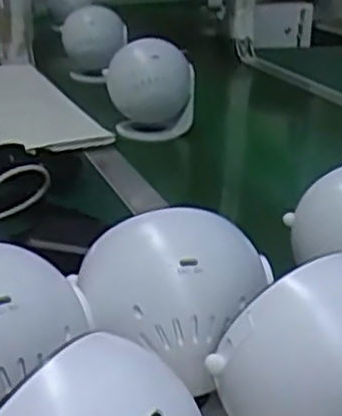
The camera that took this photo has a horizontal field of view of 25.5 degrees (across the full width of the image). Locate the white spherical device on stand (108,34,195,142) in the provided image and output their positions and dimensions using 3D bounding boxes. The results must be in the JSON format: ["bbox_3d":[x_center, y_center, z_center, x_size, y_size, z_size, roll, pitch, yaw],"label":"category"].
[{"bbox_3d":[-0.025,-0.156,0.975,0.110,0.117,0.098,1,22,-3],"label":"white spherical device on stand"}]

